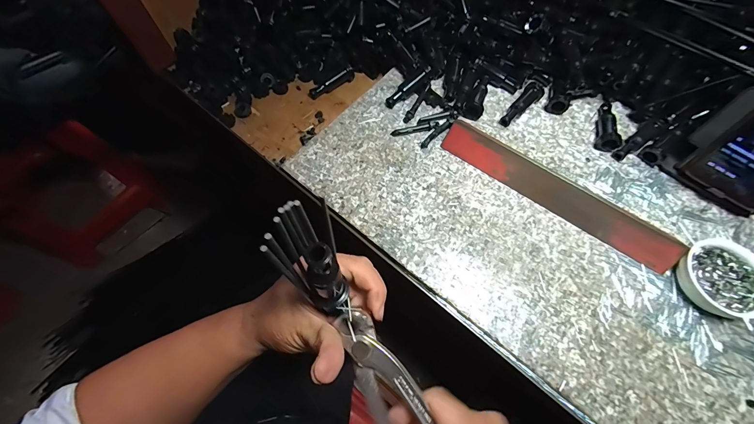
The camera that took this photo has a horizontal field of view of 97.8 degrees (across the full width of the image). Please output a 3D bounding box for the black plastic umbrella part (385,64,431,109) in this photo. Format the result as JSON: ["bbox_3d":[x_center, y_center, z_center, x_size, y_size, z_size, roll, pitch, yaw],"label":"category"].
[{"bbox_3d":[0.039,-0.158,0.415,0.069,0.017,0.016,-43,72,1],"label":"black plastic umbrella part"}]

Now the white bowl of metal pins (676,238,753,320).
[{"bbox_3d":[0.328,0.062,0.312,0.063,0.028,0.070,-21,67,-10],"label":"white bowl of metal pins"}]

